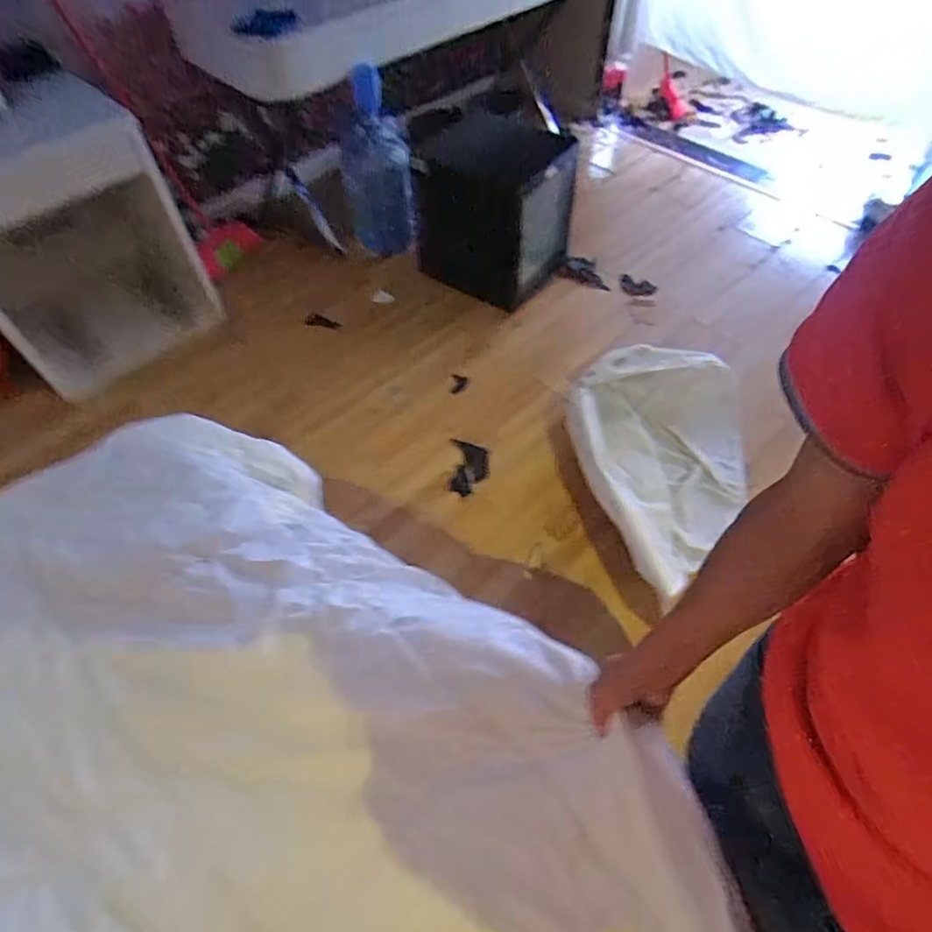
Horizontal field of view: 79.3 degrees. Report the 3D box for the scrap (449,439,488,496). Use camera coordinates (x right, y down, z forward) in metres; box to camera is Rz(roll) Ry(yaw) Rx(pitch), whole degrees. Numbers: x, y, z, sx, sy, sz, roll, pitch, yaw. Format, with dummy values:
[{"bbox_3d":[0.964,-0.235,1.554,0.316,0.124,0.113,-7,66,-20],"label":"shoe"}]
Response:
[{"bbox_3d":[0.009,-0.010,1.631,0.109,0.033,0.198,3,53,6],"label":"scrap"}]

